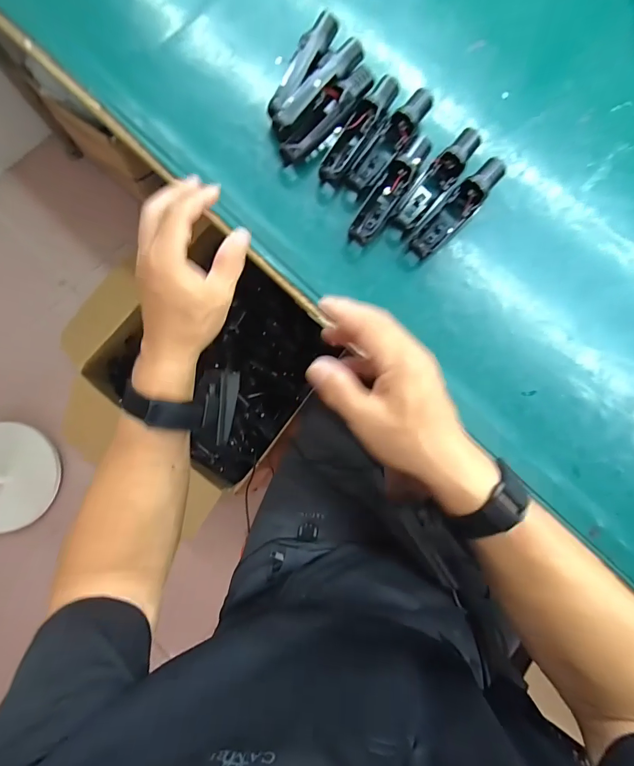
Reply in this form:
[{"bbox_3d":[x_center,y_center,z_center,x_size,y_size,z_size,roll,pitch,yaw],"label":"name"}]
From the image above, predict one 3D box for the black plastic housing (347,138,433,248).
[{"bbox_3d":[0.072,-0.190,0.381,0.027,0.039,0.120,35,83,3],"label":"black plastic housing"}]

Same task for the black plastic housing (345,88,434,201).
[{"bbox_3d":[0.074,-0.242,0.391,0.033,0.035,0.124,35,83,3],"label":"black plastic housing"}]

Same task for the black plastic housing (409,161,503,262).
[{"bbox_3d":[0.140,-0.171,0.384,0.030,0.030,0.121,44,83,4],"label":"black plastic housing"}]

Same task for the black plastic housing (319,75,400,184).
[{"bbox_3d":[0.043,-0.254,0.393,0.026,0.032,0.125,33,83,3],"label":"black plastic housing"}]

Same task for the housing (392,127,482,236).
[{"bbox_3d":[0.121,-0.202,0.387,0.032,0.028,0.116,35,83,3],"label":"housing"}]

